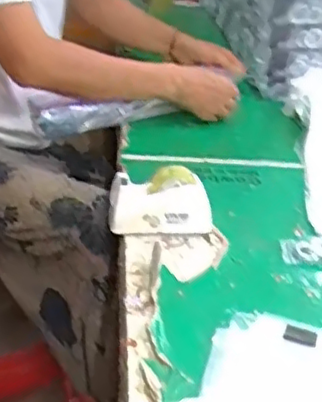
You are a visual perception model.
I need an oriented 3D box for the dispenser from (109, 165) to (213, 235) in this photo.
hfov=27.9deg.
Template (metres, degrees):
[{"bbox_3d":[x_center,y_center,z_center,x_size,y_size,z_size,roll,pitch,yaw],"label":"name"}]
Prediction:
[{"bbox_3d":[-0.001,0.004,0.753,0.119,0.070,0.051,0,31,-7],"label":"dispenser"}]

